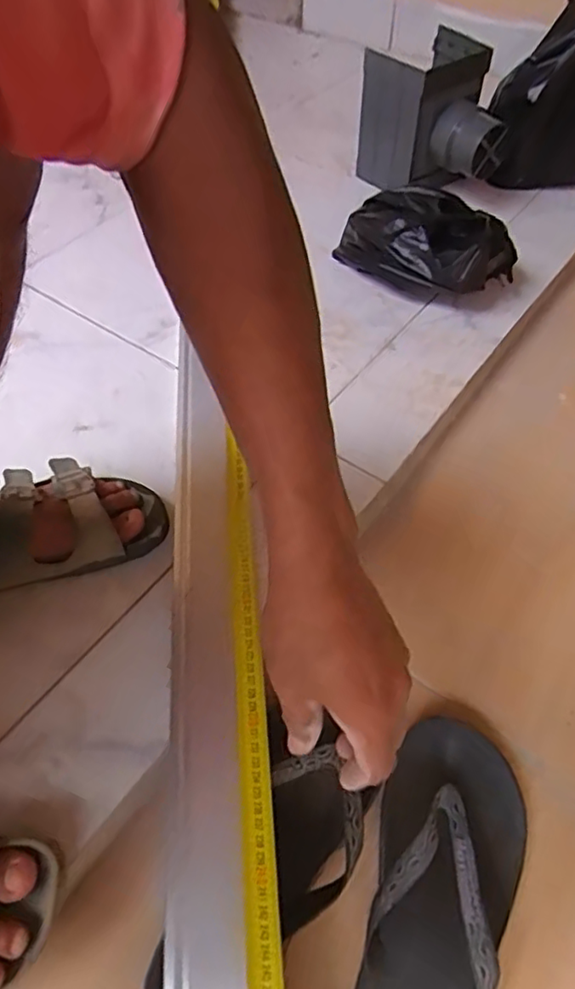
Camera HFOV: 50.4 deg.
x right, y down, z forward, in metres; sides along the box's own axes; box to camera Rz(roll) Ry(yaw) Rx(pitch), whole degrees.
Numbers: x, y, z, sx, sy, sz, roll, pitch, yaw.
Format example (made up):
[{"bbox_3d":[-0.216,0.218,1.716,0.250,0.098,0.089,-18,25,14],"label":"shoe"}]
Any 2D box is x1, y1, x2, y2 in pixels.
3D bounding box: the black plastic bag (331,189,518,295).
[{"bbox_3d":[0.174,-0.336,0.813,0.242,0.092,0.117,31,60,22],"label":"black plastic bag"}]

